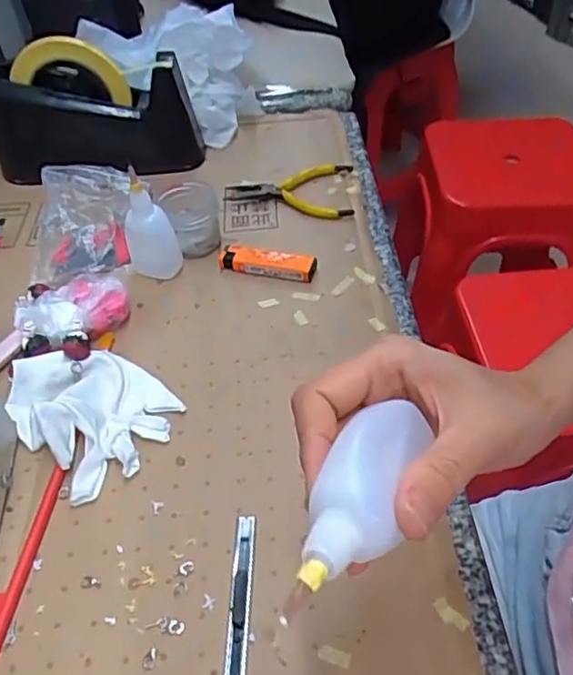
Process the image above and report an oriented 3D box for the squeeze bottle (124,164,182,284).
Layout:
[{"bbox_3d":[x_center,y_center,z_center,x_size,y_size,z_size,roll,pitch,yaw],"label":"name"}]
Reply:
[{"bbox_3d":[-0.111,-0.089,0.502,0.041,0.080,0.035,-15,48,-10],"label":"squeeze bottle"}]

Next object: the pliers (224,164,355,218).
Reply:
[{"bbox_3d":[0.002,-0.141,0.591,0.119,0.007,0.080,4,47,1],"label":"pliers"}]

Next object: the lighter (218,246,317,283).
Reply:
[{"bbox_3d":[-0.016,-0.062,0.517,0.081,0.014,0.023,14,48,10],"label":"lighter"}]

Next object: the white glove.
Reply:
[{"bbox_3d":[-0.134,0.041,0.422,0.089,0.020,0.117,-33,56,-28],"label":"white glove"}]

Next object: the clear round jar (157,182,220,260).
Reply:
[{"bbox_3d":[-0.084,-0.104,0.551,0.049,0.039,0.056,-8,48,-4],"label":"clear round jar"}]

